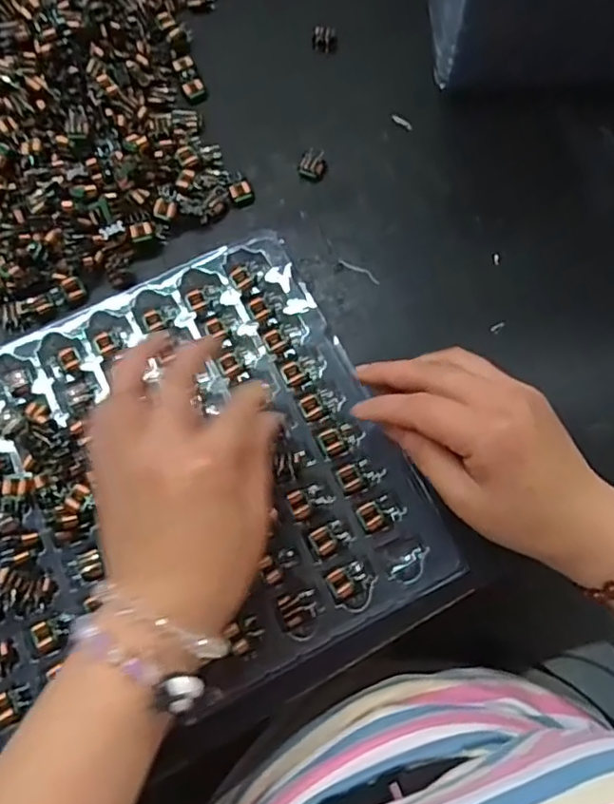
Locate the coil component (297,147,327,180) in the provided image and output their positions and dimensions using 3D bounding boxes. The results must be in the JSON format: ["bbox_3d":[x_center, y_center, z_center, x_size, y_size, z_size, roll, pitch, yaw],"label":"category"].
[{"bbox_3d":[0.004,-0.161,0.419,0.018,0.013,0.015,10,72,4],"label":"coil component"}]

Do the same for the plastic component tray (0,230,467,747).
[{"bbox_3d":[-0.115,0.062,0.346,0.333,0.020,0.237,-25,73,-8],"label":"plastic component tray"}]

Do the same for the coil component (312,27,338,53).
[{"bbox_3d":[0.014,-0.265,0.452,0.019,0.013,0.017,-10,71,-3],"label":"coil component"}]

